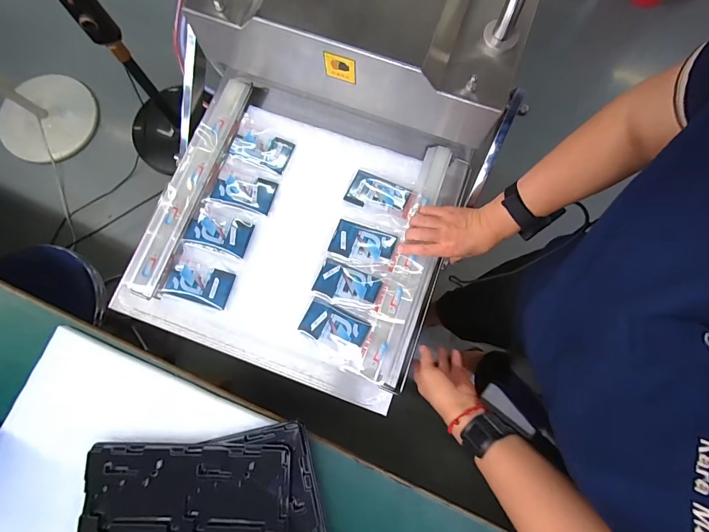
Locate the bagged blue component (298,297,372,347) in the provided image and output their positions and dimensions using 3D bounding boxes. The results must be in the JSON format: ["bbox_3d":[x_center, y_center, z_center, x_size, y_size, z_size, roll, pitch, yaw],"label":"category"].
[{"bbox_3d":[-0.032,0.097,0.566,0.103,0.010,0.058,26,79,5],"label":"bagged blue component"}]

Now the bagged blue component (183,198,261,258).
[{"bbox_3d":[-0.222,-0.069,0.595,0.096,0.015,0.080,17,78,3],"label":"bagged blue component"}]

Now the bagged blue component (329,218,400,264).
[{"bbox_3d":[0.014,-0.038,0.588,0.102,0.012,0.062,19,78,3],"label":"bagged blue component"}]

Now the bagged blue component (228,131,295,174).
[{"bbox_3d":[-0.166,-0.208,0.632,0.103,0.010,0.074,15,78,3],"label":"bagged blue component"}]

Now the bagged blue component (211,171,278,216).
[{"bbox_3d":[-0.192,-0.133,0.617,0.099,0.011,0.060,15,78,3],"label":"bagged blue component"}]

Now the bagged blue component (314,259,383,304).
[{"bbox_3d":[-0.009,0.027,0.581,0.105,0.009,0.057,18,78,3],"label":"bagged blue component"}]

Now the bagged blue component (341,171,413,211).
[{"bbox_3d":[0.040,-0.125,0.612,0.101,0.014,0.061,25,79,5],"label":"bagged blue component"}]

